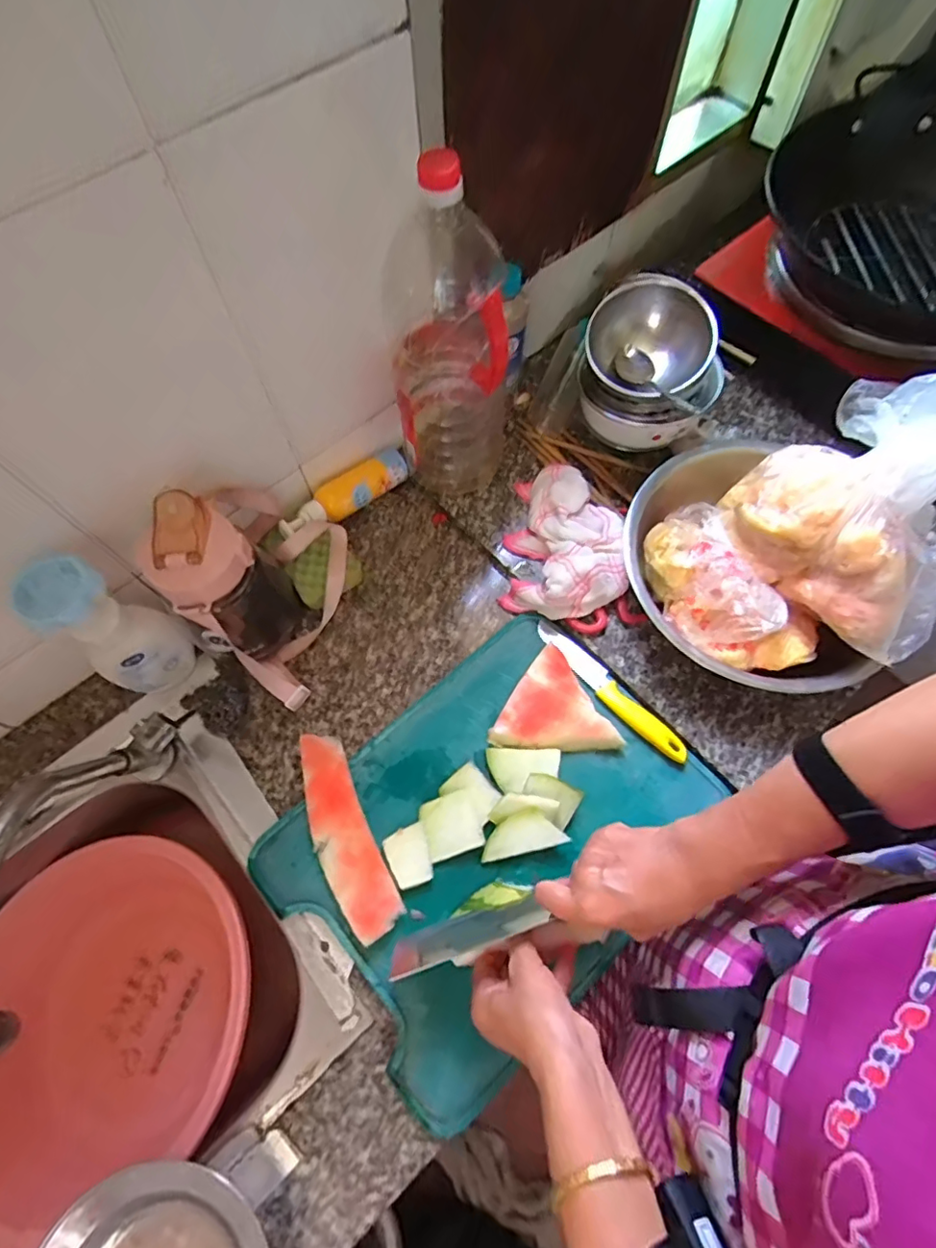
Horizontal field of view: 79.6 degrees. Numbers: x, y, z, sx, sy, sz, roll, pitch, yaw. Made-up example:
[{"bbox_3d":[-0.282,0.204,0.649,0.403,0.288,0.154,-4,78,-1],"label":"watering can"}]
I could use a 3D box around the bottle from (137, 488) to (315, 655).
[{"bbox_3d":[-0.229,-0.039,0.546,0.081,0.186,0.097,34,72,14],"label":"bottle"}]

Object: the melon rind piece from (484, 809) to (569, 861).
[{"bbox_3d":[0.049,0.199,0.525,0.077,0.005,0.039,-26,83,7],"label":"melon rind piece"}]

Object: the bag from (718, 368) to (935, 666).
[{"bbox_3d":[0.346,-0.107,0.451,0.154,0.175,0.194,-35,71,-12],"label":"bag"}]

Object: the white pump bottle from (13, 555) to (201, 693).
[{"bbox_3d":[-0.327,0.007,0.527,0.061,0.180,0.079,28,71,12],"label":"white pump bottle"}]

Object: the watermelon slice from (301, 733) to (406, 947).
[{"bbox_3d":[-0.119,0.197,0.532,0.054,0.018,0.187,-24,69,-9],"label":"watermelon slice"}]

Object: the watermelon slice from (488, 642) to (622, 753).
[{"bbox_3d":[0.097,0.094,0.565,0.113,0.019,0.112,30,71,13],"label":"watermelon slice"}]

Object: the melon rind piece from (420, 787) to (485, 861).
[{"bbox_3d":[-0.016,0.191,0.535,0.052,0.005,0.053,-18,68,-6],"label":"melon rind piece"}]

